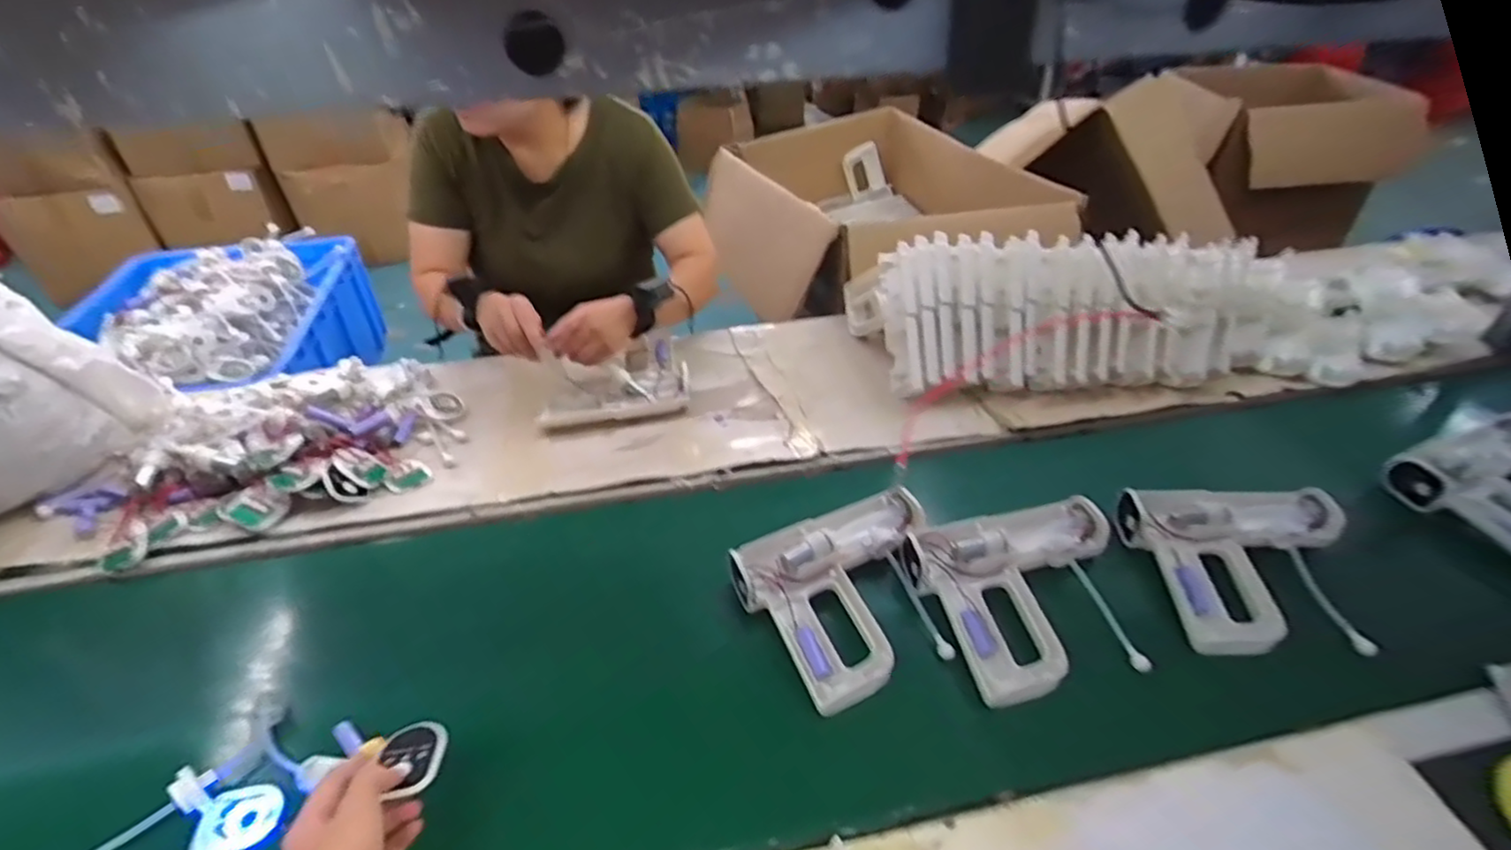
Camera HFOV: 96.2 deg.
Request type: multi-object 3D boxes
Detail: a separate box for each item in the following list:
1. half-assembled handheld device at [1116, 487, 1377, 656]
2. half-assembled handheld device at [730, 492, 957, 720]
[{"bbox_3d":[0.493,0.137,0.672,0.215,0.041,0.194,0,41,1],"label":"half-assembled handheld device"},{"bbox_3d":[0.102,0.155,0.676,0.209,0.036,0.191,-21,45,-22],"label":"half-assembled handheld device"}]

